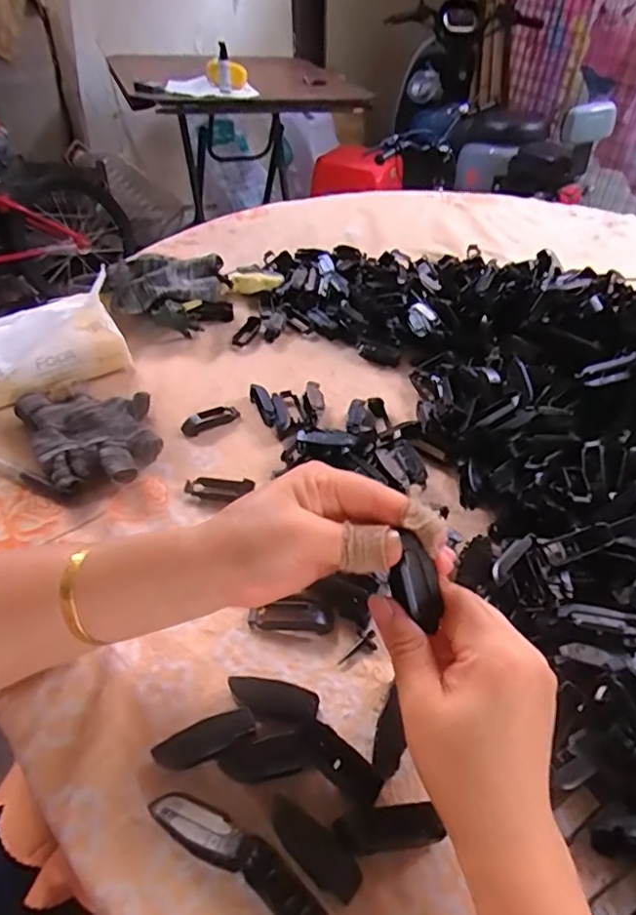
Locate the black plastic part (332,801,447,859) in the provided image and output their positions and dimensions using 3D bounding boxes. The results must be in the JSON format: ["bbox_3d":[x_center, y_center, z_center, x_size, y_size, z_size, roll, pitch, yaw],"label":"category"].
[{"bbox_3d":[0.035,0.189,0.279,0.050,0.014,0.018,-5,44,-7],"label":"black plastic part"}]

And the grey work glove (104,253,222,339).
[{"bbox_3d":[-0.166,-0.185,0.604,0.118,0.055,0.086,-1,44,-3],"label":"grey work glove"}]

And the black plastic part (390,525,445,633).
[{"bbox_3d":[0.047,0.062,0.268,0.021,0.050,0.011,-32,22,-30],"label":"black plastic part"}]

